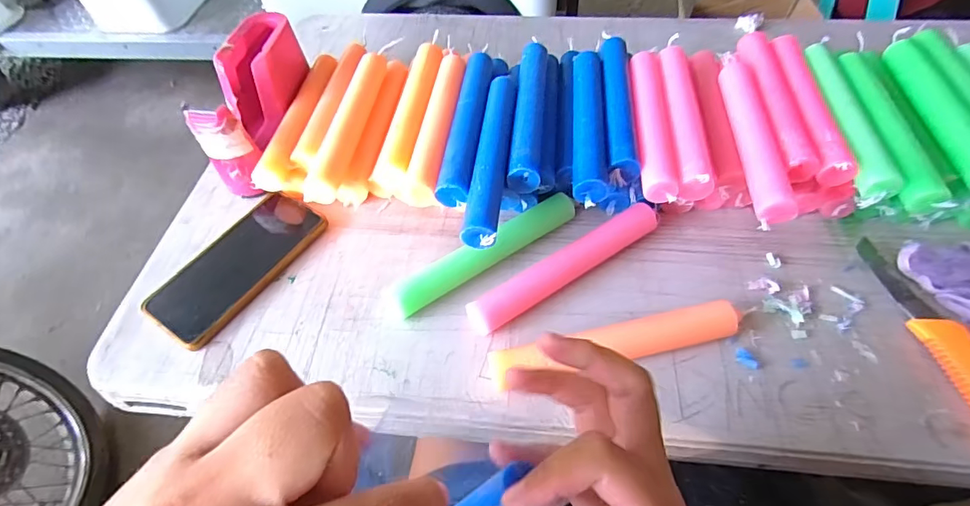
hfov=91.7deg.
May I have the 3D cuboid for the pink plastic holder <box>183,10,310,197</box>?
[{"bbox_3d":[-0.242,-0.167,0.489,0.059,0.089,0.201,3,67,5],"label":"pink plastic holder"}]

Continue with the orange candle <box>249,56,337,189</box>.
[{"bbox_3d":[-0.197,-0.146,0.504,0.030,0.022,0.189,5,55,6],"label":"orange candle"}]

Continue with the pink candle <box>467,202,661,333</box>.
[{"bbox_3d":[0.072,0.012,0.410,0.190,0.022,0.025,-29,59,-17],"label":"pink candle"}]

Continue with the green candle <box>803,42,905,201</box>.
[{"bbox_3d":[0.329,-0.130,0.431,0.026,0.019,0.193,3,55,5],"label":"green candle"}]

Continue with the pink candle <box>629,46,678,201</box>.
[{"bbox_3d":[0.156,-0.130,0.445,0.030,0.021,0.192,4,55,6],"label":"pink candle"}]

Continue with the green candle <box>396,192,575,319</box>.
[{"bbox_3d":[0.003,-0.003,0.422,0.183,0.026,0.027,-31,59,-18],"label":"green candle"}]

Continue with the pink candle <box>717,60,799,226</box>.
[{"bbox_3d":[0.238,-0.108,0.419,0.025,0.021,0.193,4,55,6],"label":"pink candle"}]

